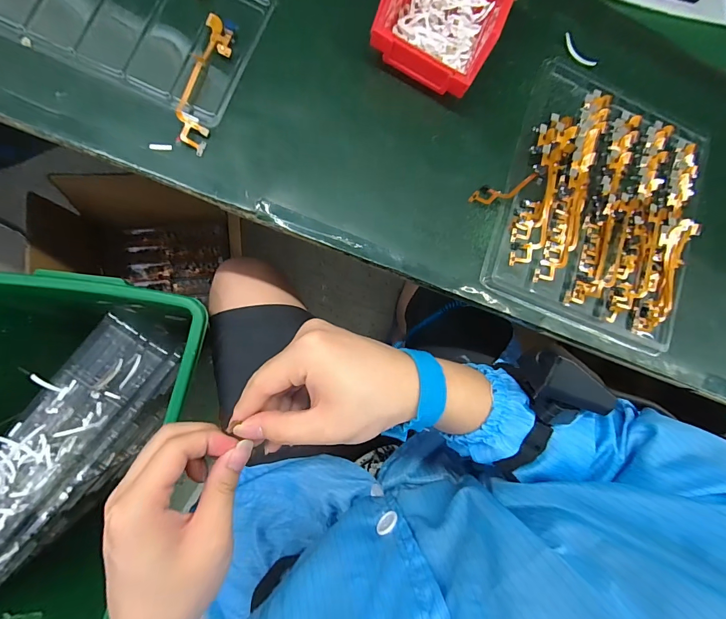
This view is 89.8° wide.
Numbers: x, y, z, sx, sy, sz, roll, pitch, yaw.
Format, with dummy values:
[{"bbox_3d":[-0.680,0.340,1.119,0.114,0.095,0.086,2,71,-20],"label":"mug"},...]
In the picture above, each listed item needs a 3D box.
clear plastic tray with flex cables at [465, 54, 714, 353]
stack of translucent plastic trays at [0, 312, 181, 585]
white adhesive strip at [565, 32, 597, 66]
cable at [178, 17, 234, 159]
[{"bbox_3d":[0.263,-0.123,0.391,0.235,0.015,0.290,24,82,-6],"label":"clear plastic tray with flex cables"},{"bbox_3d":[-0.381,0.198,0.444,0.123,0.058,0.401,35,78,-5],"label":"stack of translucent plastic trays"},{"bbox_3d":[0.243,-0.291,0.413,0.014,0.004,0.048,-44,93,-10],"label":"white adhesive strip"},{"bbox_3d":[-0.143,-0.204,0.327,0.028,0.009,0.131,12,84,-8],"label":"cable"}]

